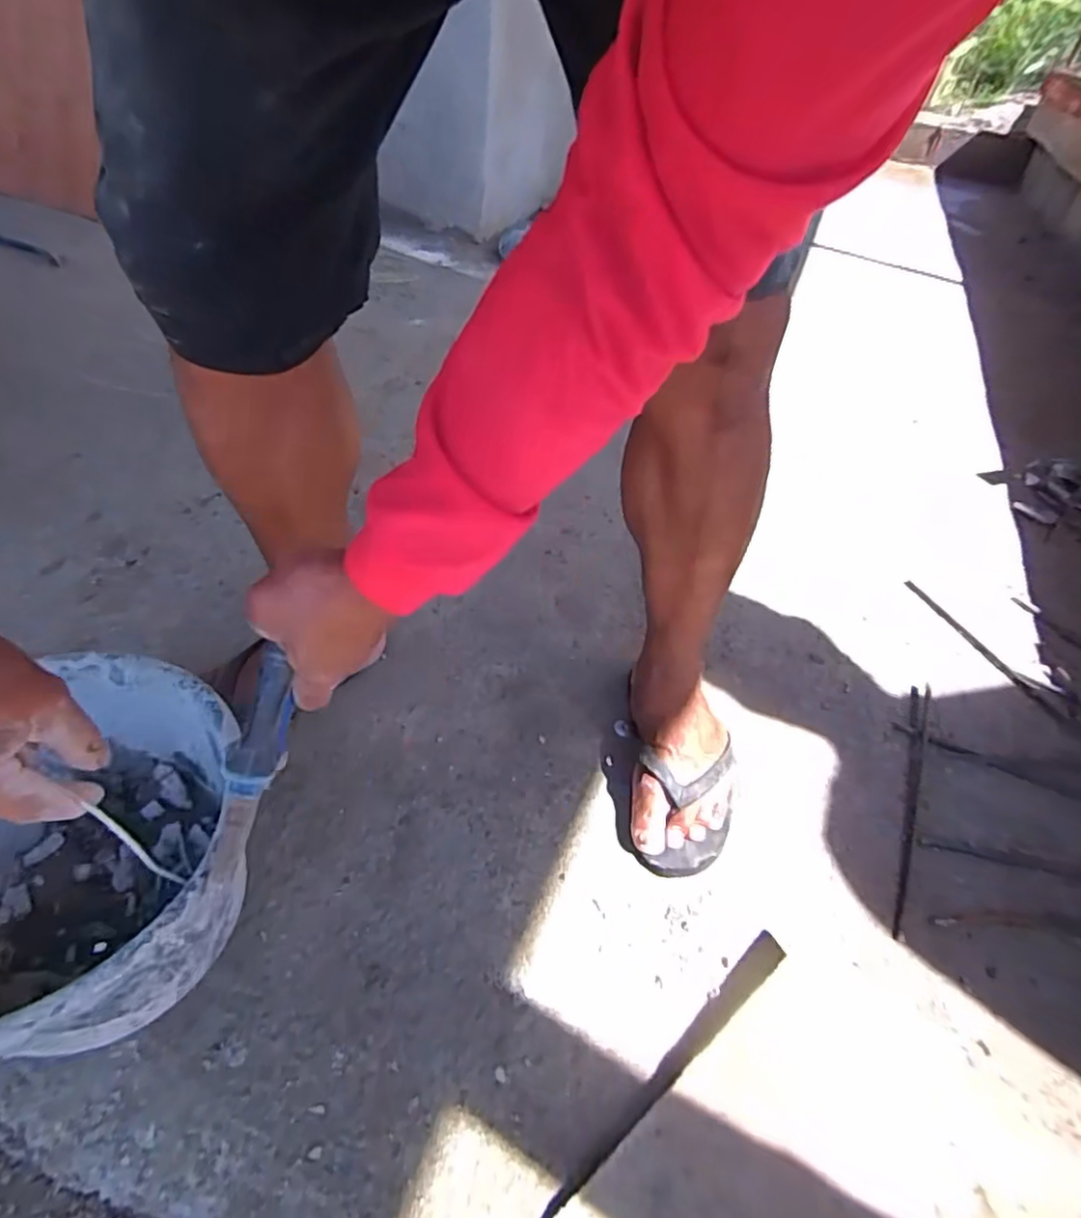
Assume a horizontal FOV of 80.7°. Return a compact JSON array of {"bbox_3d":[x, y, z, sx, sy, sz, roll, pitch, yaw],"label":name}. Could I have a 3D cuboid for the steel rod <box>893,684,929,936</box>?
[{"bbox_3d":[0.389,0.189,0.660,0.019,0.008,0.322,24,47,14],"label":"steel rod"}]

